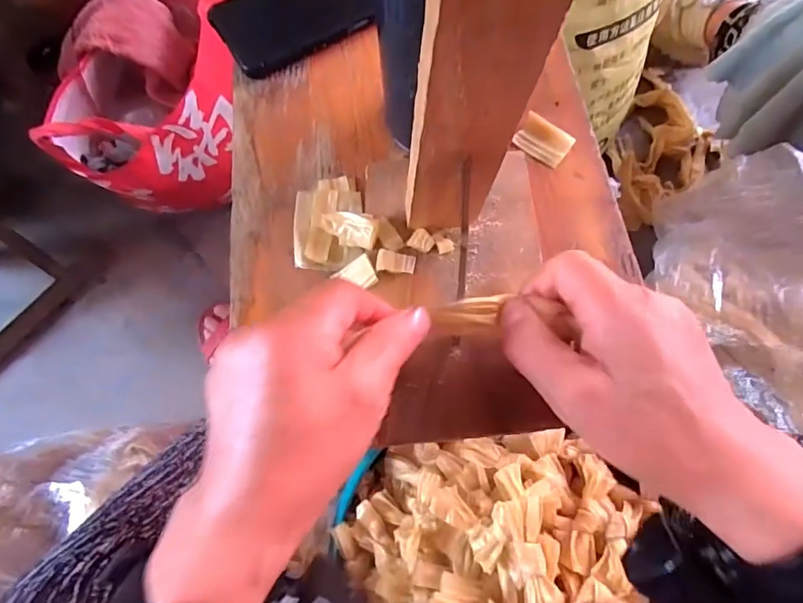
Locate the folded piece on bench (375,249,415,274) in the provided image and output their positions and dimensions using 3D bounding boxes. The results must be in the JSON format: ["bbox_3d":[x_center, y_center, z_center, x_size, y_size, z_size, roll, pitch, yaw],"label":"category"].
[{"bbox_3d":[-0.003,-0.022,0.286,0.021,0.006,0.013,6,70,5],"label":"folded piece on bench"}]

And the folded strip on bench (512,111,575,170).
[{"bbox_3d":[0.090,-0.103,0.322,0.034,0.006,0.026,33,74,14],"label":"folded strip on bench"}]

